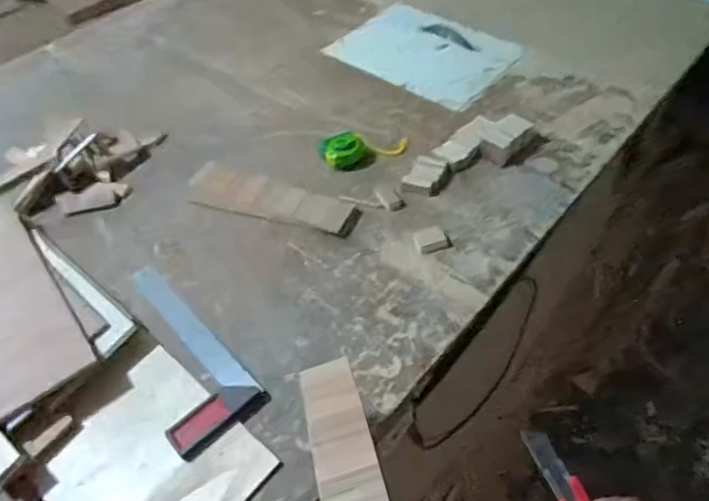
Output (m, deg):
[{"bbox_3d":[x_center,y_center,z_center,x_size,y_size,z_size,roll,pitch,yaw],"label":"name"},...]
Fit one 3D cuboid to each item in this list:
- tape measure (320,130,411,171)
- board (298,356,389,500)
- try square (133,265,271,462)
[{"bbox_3d":[0.020,-0.191,0.972,0.166,0.038,0.071,-19,53,-10],"label":"tape measure"},{"bbox_3d":[0.001,0.232,0.510,0.064,0.011,0.283,-16,49,-7],"label":"board"},{"bbox_3d":[-0.254,0.133,0.745,0.120,0.020,0.301,-35,57,-21],"label":"try square"}]

